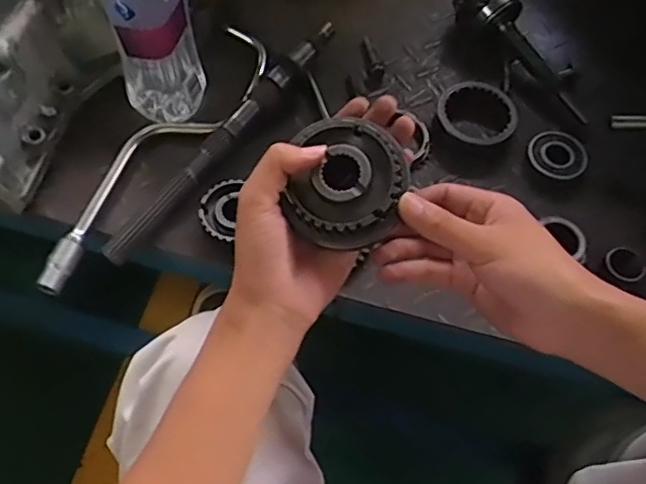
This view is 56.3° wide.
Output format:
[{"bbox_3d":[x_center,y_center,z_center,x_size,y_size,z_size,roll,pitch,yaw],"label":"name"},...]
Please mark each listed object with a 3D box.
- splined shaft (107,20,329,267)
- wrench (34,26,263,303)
[{"bbox_3d":[-0.081,-0.093,0.509,0.031,0.029,0.282,34,67,14],"label":"splined shaft"},{"bbox_3d":[-0.130,-0.080,0.506,0.061,0.019,0.301,26,65,11],"label":"wrench"}]

